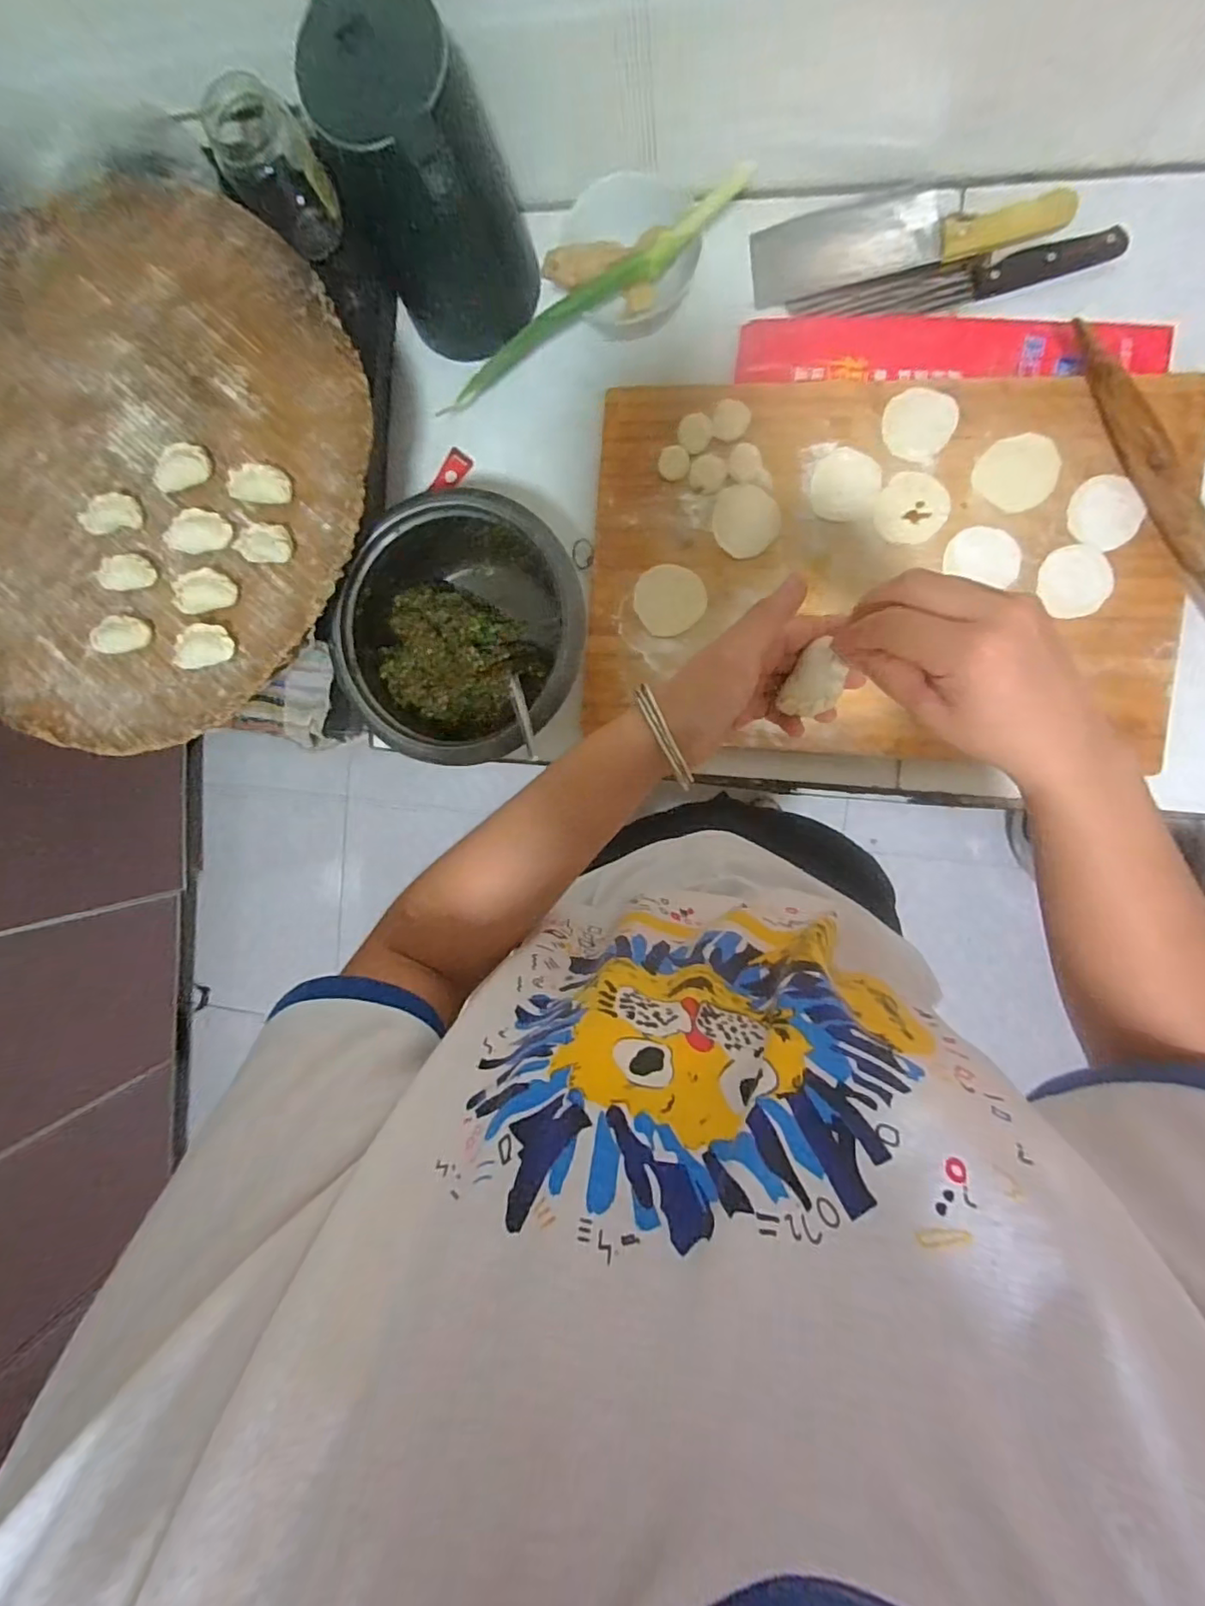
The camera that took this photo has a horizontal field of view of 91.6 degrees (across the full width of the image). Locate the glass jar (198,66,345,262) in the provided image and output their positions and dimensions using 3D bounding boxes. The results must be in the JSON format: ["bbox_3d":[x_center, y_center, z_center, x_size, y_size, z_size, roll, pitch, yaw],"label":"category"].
[{"bbox_3d":[-0.315,-0.611,0.581,0.082,0.120,0.082,0,93,8],"label":"glass jar"}]

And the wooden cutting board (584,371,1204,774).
[{"bbox_3d":[0.271,-0.235,0.587,0.557,0.042,0.363,4,93,8],"label":"wooden cutting board"}]

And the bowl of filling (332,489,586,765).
[{"bbox_3d":[-0.130,-0.168,0.609,0.229,0.114,0.244,0,93,8],"label":"bowl of filling"}]

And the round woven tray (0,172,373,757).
[{"bbox_3d":[-0.457,-0.309,0.537,0.483,0.032,0.480,0,93,8],"label":"round woven tray"}]

